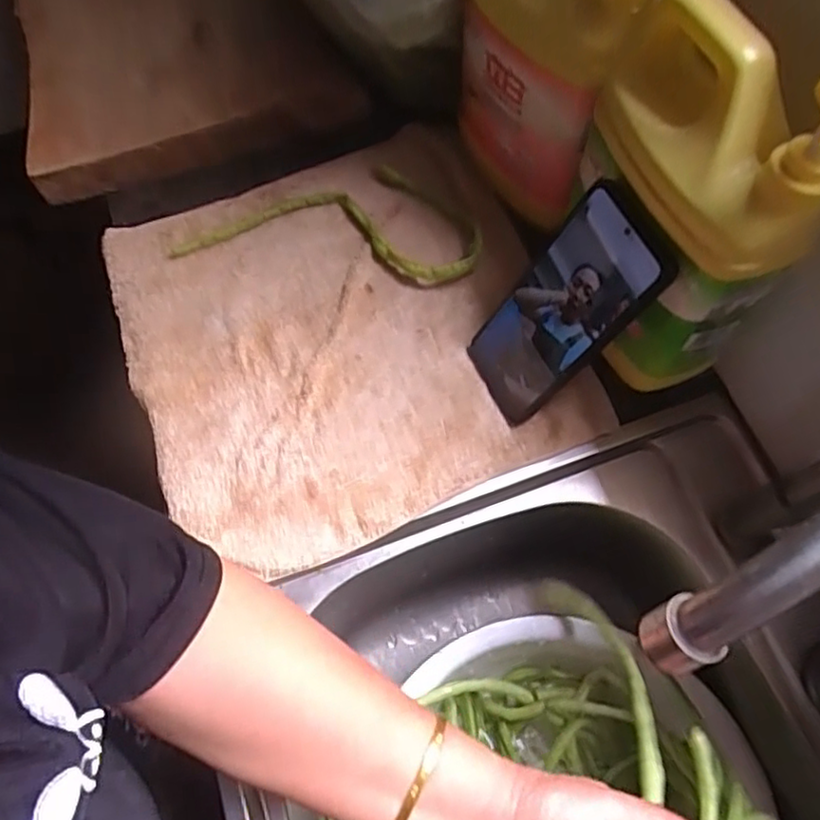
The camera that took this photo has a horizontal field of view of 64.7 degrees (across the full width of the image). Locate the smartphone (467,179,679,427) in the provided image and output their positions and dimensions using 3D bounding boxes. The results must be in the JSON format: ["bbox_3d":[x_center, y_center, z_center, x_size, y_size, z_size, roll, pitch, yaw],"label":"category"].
[{"bbox_3d":[0.096,-0.061,0.418,0.013,0.168,0.072,-10,64,-33],"label":"smartphone"}]

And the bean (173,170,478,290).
[{"bbox_3d":[-0.064,-0.161,0.535,0.243,0.025,0.100,7,68,4],"label":"bean"}]

